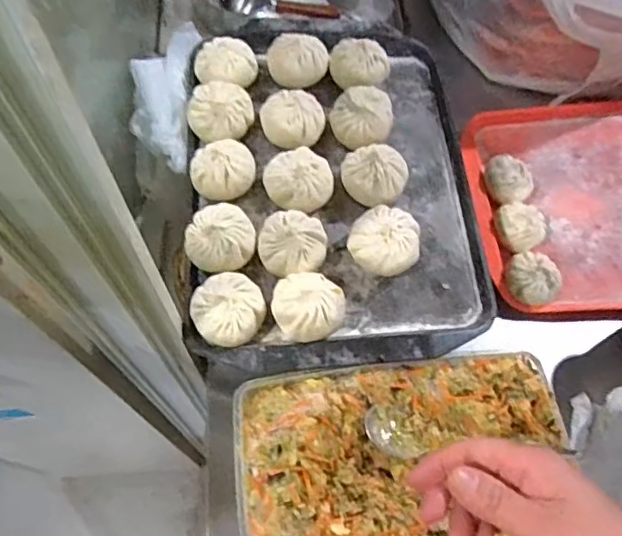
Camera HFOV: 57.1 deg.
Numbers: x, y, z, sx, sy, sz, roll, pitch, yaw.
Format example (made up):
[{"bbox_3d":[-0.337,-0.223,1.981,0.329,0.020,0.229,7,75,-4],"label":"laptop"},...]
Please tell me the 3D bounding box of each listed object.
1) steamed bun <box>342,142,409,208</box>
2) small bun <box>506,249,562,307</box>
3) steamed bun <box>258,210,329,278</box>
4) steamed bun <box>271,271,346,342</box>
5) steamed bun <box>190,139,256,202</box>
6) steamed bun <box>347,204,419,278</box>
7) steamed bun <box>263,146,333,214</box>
[{"bbox_3d":[0.069,-0.094,0.595,0.062,0.046,0.064,1,64,-3],"label":"steamed bun"},{"bbox_3d":[0.266,0.013,0.687,0.057,0.041,0.064,-39,72,-20],"label":"small bun"},{"bbox_3d":[-0.018,-0.021,0.563,0.065,0.043,0.062,-1,64,-4],"label":"steamed bun"},{"bbox_3d":[-0.003,0.037,0.533,0.065,0.051,0.060,1,64,-3],"label":"steamed bun"},{"bbox_3d":[-0.091,-0.098,0.594,0.067,0.046,0.060,-7,64,-6],"label":"steamed bun"},{"bbox_3d":[0.071,-0.024,0.561,0.067,0.052,0.060,18,64,6],"label":"steamed bun"},{"bbox_3d":[-0.010,-0.087,0.593,0.062,0.043,0.063,1,64,-3],"label":"steamed bun"}]

